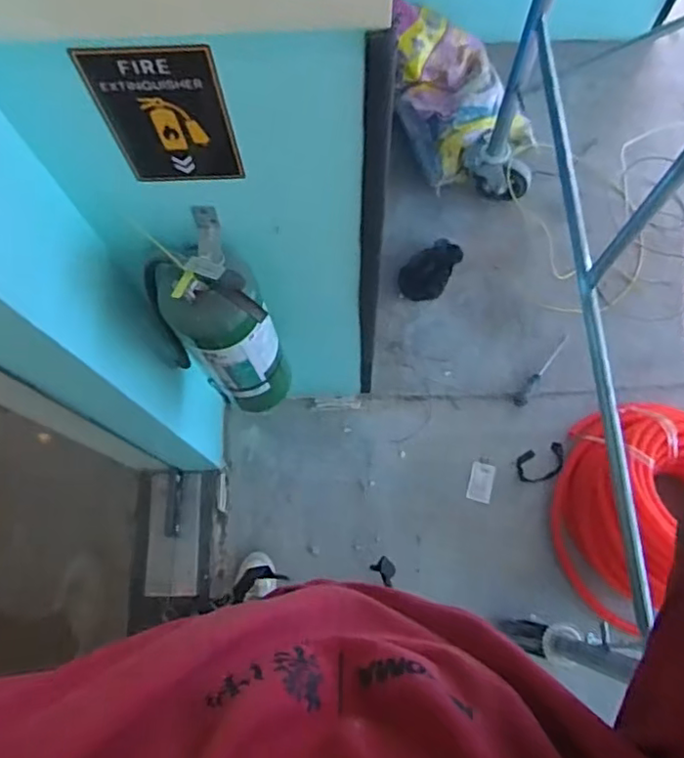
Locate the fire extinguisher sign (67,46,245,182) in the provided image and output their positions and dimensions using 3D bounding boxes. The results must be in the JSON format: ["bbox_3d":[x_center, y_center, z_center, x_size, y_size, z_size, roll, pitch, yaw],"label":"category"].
[{"bbox_3d":[-0.176,-0.263,0.627,0.121,0.187,0.011,-5,71,0],"label":"fire extinguisher sign"}]

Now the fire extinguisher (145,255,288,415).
[{"bbox_3d":[-0.174,-0.069,0.954,0.153,0.445,0.135,-24,73,-6],"label":"fire extinguisher"}]

